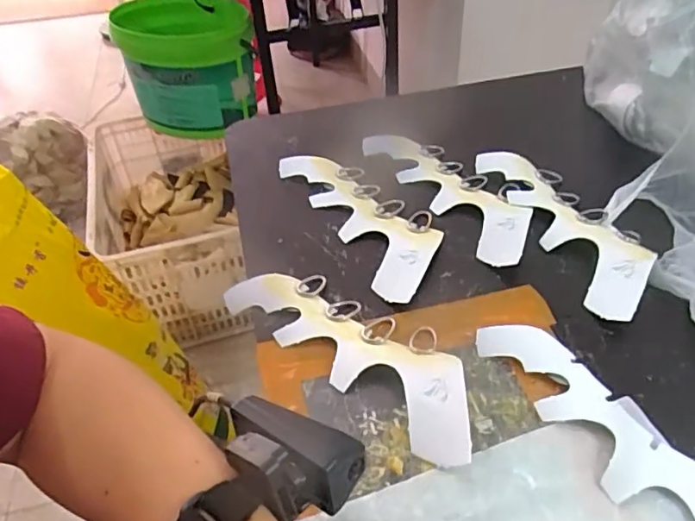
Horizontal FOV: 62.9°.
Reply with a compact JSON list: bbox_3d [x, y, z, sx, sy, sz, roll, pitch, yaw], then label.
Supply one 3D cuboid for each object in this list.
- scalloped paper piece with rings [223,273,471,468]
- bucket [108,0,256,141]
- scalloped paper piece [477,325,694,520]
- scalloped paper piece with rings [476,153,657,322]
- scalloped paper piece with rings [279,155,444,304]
[{"bbox_3d":[0.006,0.053,0.402,0.217,0.024,0.069,33,52,32],"label":"scalloped paper piece with rings"},{"bbox_3d":[-0.411,-0.510,1.487,0.329,0.246,0.343,-9,43,-7],"label":"bucket"},{"bbox_3d":[0.170,0.113,0.341,0.073,0.011,0.221,-20,46,-20],"label":"scalloped paper piece"},{"bbox_3d":[0.191,-0.034,0.490,0.067,0.024,0.218,-12,43,-12],"label":"scalloped paper piece with rings"},{"bbox_3d":[0.019,-0.045,0.516,0.081,0.013,0.212,-20,46,-20],"label":"scalloped paper piece with rings"}]

